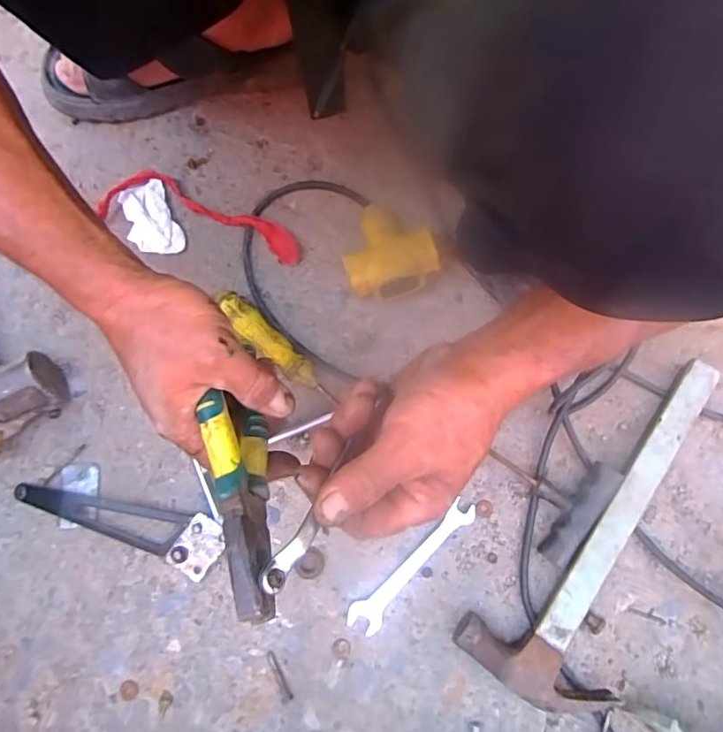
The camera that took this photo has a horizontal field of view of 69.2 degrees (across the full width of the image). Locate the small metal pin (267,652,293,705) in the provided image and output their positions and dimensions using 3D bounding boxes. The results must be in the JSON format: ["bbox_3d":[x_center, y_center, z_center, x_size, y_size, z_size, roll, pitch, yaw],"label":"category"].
[{"bbox_3d":[-0.069,0.257,0.433,0.009,0.004,0.041,-24,79,-5],"label":"small metal pin"}]

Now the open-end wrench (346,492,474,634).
[{"bbox_3d":[0.045,0.172,0.455,0.141,0.008,0.025,-44,82,-9],"label":"open-end wrench"}]

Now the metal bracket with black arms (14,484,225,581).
[{"bbox_3d":[-0.210,0.130,0.457,0.185,0.013,0.049,20,78,4],"label":"metal bracket with black arms"}]

